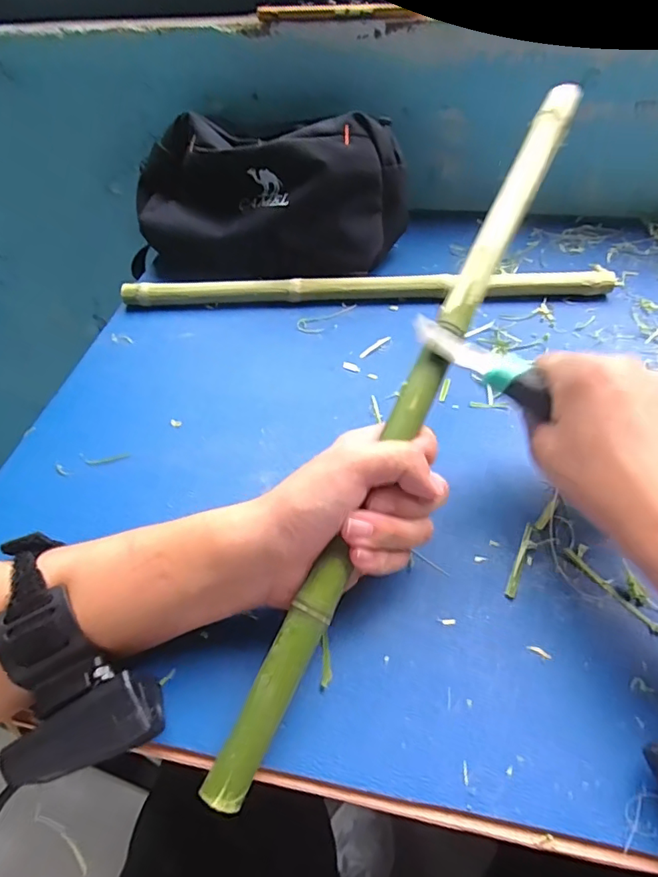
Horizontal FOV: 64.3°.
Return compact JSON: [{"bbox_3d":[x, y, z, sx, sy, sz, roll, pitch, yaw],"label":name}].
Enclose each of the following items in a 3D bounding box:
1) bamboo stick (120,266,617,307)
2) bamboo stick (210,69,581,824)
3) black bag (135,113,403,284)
[{"bbox_3d":[0.033,-0.146,0.512,0.462,0.024,0.024,-1,49,3],"label":"bamboo stick"},{"bbox_3d":[0.064,-0.044,0.320,0.021,0.015,0.505,21,71,21],"label":"bamboo stick"},{"bbox_3d":[-0.076,-0.239,0.532,0.297,0.125,0.123,8,51,11],"label":"black bag"}]

